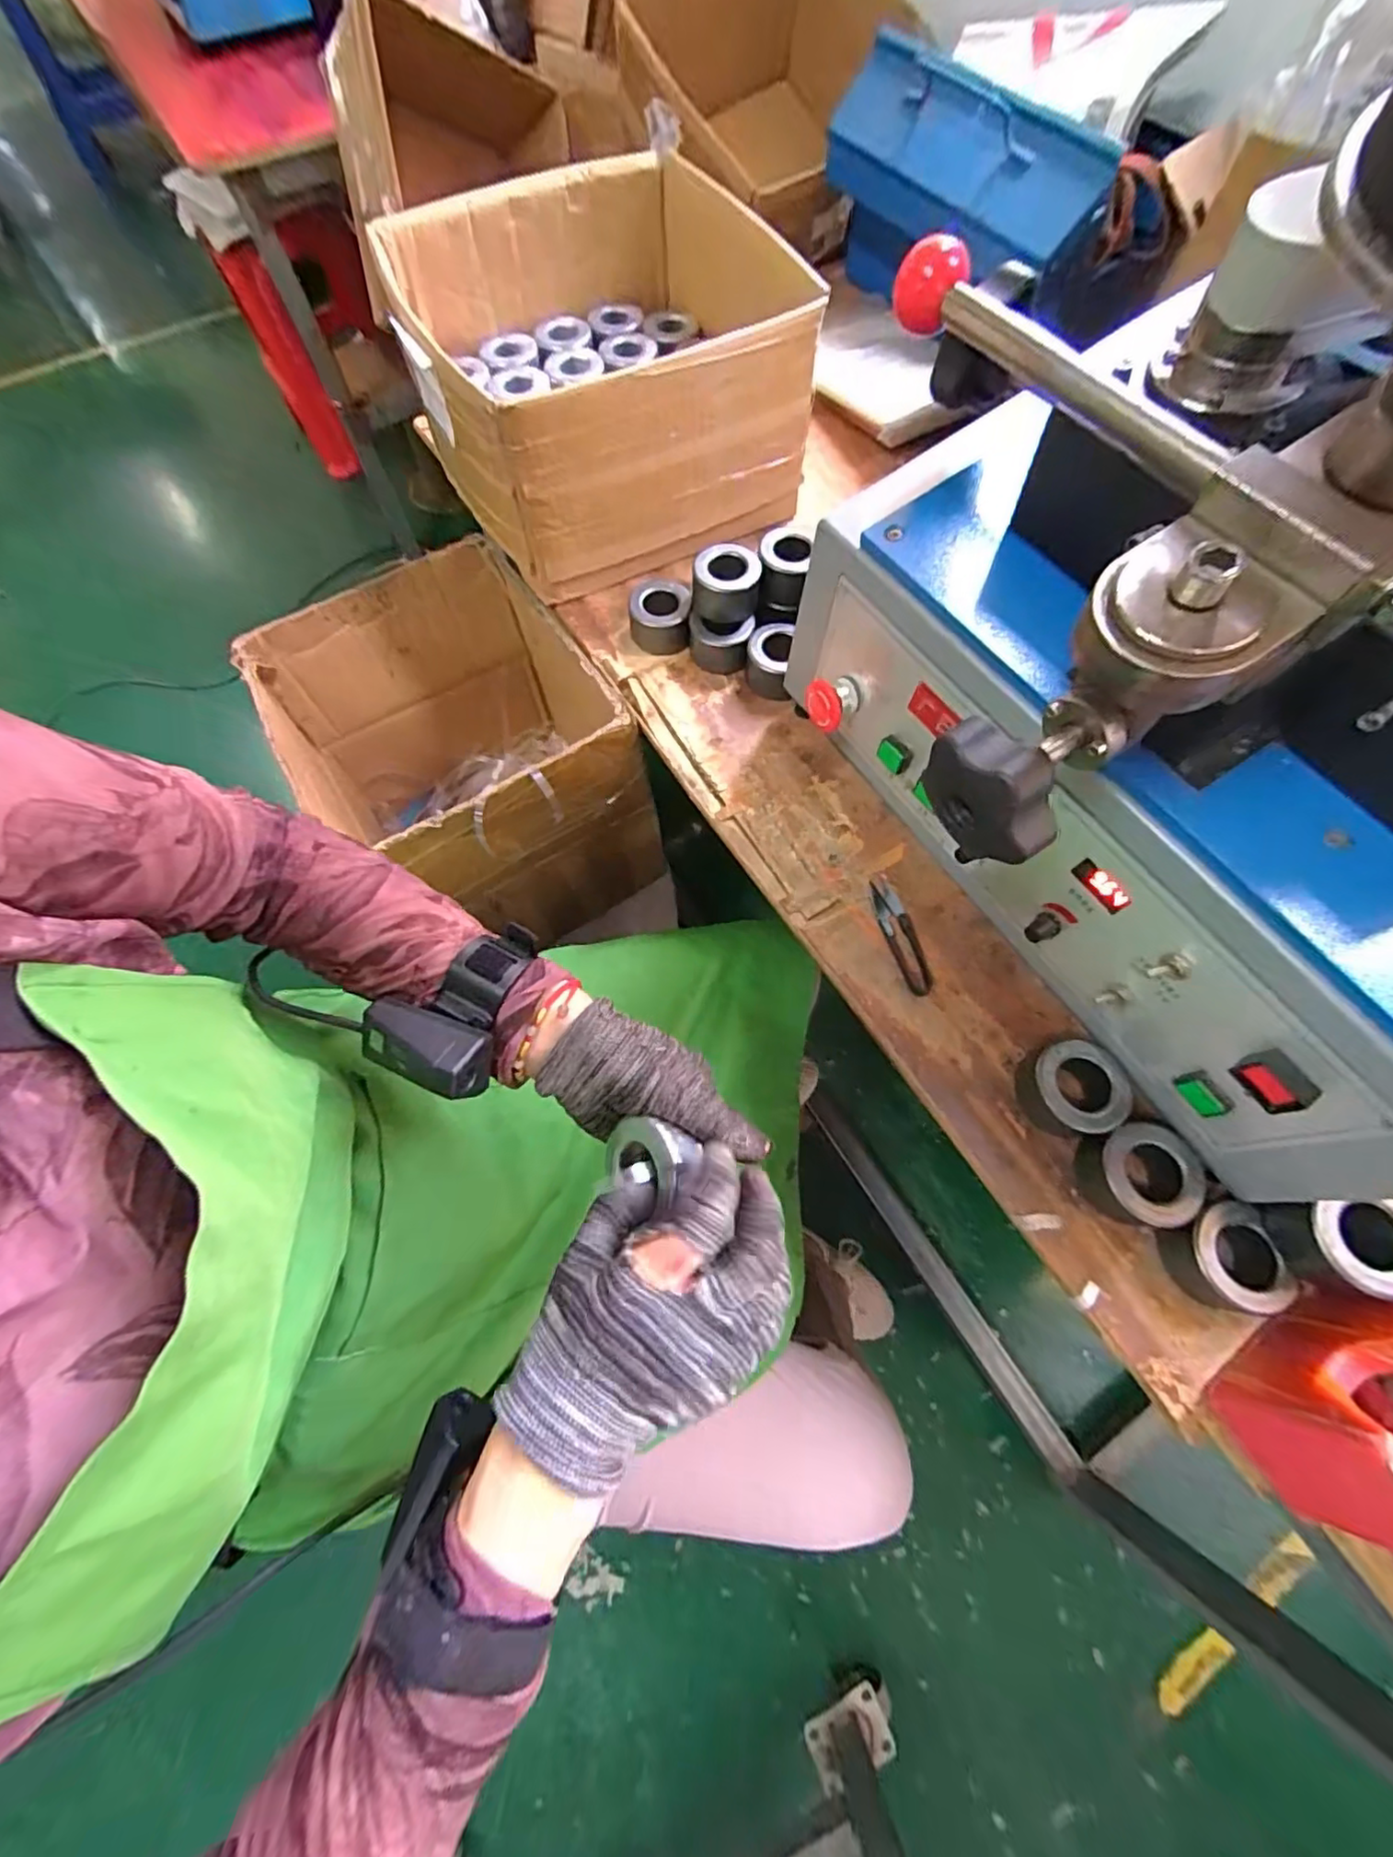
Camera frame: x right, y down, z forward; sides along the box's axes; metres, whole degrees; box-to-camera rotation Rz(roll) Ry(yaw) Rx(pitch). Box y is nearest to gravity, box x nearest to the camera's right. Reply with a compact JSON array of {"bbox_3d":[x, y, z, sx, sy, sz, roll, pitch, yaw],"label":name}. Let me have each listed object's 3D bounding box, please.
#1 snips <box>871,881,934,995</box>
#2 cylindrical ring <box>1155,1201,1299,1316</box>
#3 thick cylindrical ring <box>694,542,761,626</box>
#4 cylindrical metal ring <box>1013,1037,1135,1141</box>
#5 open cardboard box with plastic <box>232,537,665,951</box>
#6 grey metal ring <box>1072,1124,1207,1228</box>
[{"bbox_3d":[0.163,0.006,0.489,0.025,0.004,0.097,-17,68,-6],"label":"snips"},{"bbox_3d":[0.327,0.203,0.383,0.055,0.039,0.059,-1,67,1],"label":"cylindrical ring"},{"bbox_3d":[0.028,-0.313,0.561,0.060,0.044,0.052,5,67,4],"label":"thick cylindrical ring"},{"bbox_3d":[0.259,0.110,0.422,0.056,0.039,0.058,-1,67,1],"label":"cylindrical metal ring"},{"bbox_3d":[-0.249,-0.188,0.721,0.311,0.280,0.323,-28,69,-10],"label":"open cardboard box with plastic"},{"bbox_3d":[0.287,0.160,0.398,0.059,0.039,0.058,-1,67,1],"label":"grey metal ring"}]

